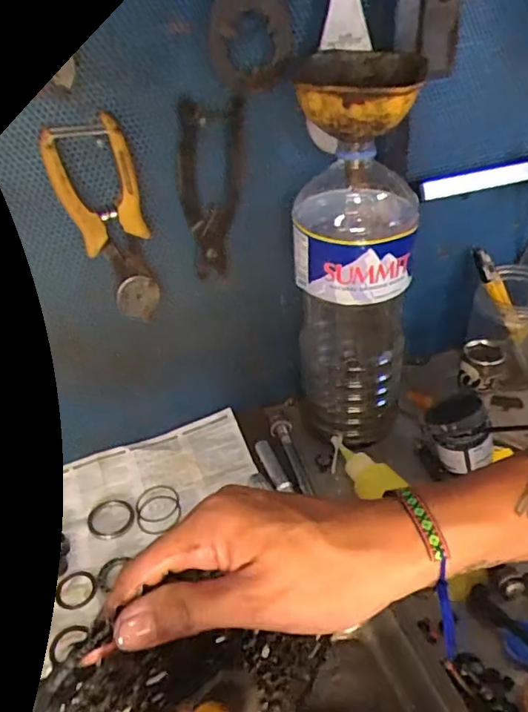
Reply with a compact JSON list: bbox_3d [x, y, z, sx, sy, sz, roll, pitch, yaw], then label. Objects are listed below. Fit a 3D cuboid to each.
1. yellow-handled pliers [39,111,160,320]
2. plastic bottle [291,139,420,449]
[{"bbox_3d":[-0.125,-0.100,0.452,0.060,0.165,0.020,-16,37,-13],"label":"yellow-handled pliers"},{"bbox_3d":[0.082,-0.047,0.525,0.100,0.268,0.105,-3,36,5],"label":"plastic bottle"}]

